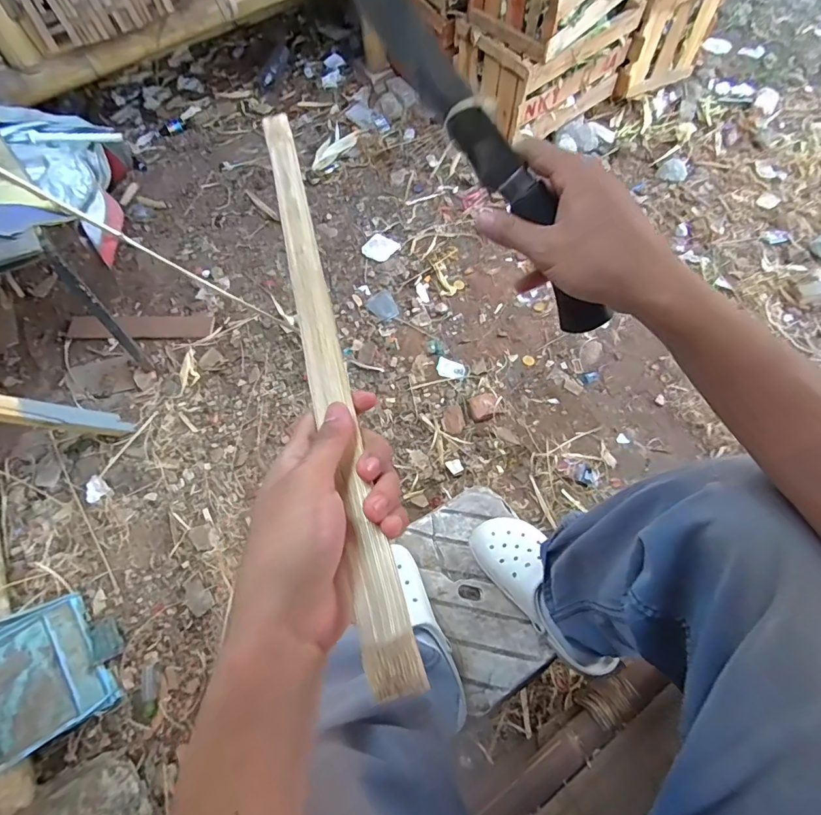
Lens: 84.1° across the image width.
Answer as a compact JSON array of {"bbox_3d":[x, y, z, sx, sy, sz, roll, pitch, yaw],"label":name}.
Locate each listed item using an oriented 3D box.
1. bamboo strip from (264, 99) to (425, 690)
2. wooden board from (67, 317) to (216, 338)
[{"bbox_3d":[-0.069,-0.076,0.316,0.028,0.008,0.483,-15,57,-4],"label":"bamboo strip"},{"bbox_3d":[-0.892,-0.273,1.519,0.461,0.022,0.091,-1,61,-1],"label":"wooden board"}]

